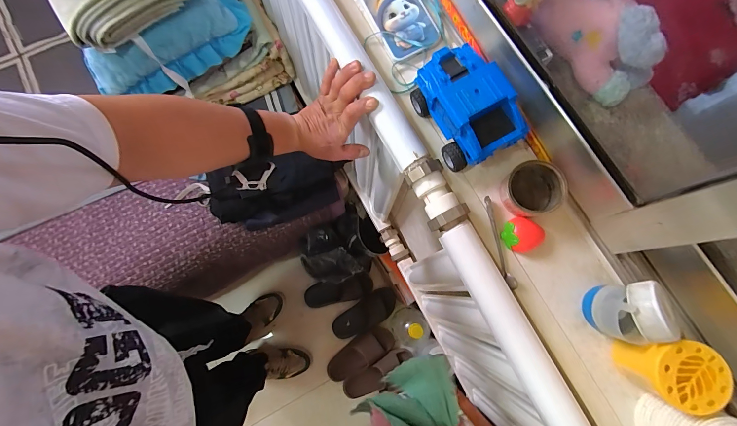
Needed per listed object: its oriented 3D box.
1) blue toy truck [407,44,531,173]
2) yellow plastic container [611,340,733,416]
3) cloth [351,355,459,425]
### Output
[{"bbox_3d":[0.117,-0.129,0.404,0.076,0.083,0.138,-26,79,-6],"label":"blue toy truck"},{"bbox_3d":[0.306,0.162,0.340,0.062,0.068,0.062,10,77,1],"label":"yellow plastic container"},{"bbox_3d":[0.058,0.286,0.514,0.147,0.074,0.084,-11,78,-3],"label":"cloth"}]

